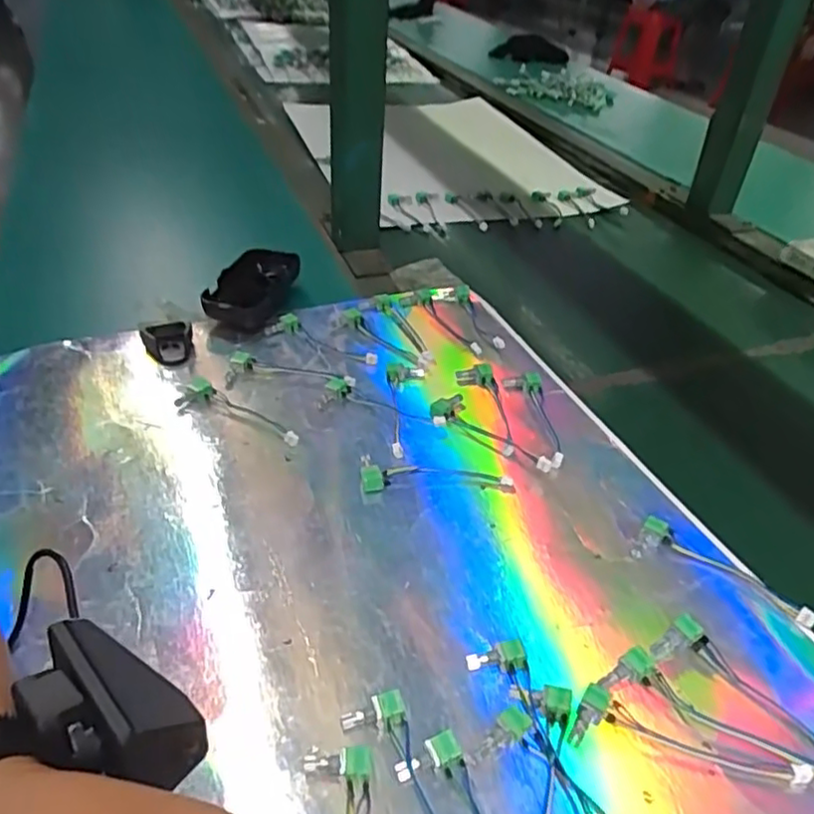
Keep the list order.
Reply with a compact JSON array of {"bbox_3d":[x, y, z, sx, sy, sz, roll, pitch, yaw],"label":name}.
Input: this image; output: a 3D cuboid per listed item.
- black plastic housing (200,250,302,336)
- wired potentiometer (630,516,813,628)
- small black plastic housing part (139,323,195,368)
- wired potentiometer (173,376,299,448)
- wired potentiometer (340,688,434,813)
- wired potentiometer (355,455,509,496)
[{"bbox_3d":[-0.128,-0.102,0.560,0.055,0.033,0.110,8,39,6],"label":"black plastic housing"},{"bbox_3d":[0.172,0.088,0.356,0.091,0.010,0.027,23,42,22],"label":"wired potentiometer"},{"bbox_3d":[-0.180,-0.048,0.496,0.034,0.027,0.024,8,39,4],"label":"small black plastic housing part"},{"bbox_3d":[-0.116,0.006,0.444,0.098,0.013,0.026,24,43,22],"label":"wired potentiometer"},{"bbox_3d":[0.002,0.155,0.255,0.026,0.012,0.093,-13,42,-21],"label":"wired potentiometer"},{"bbox_3d":[0.018,0.040,0.407,0.092,0.010,0.029,2,39,-3],"label":"wired potentiometer"}]

